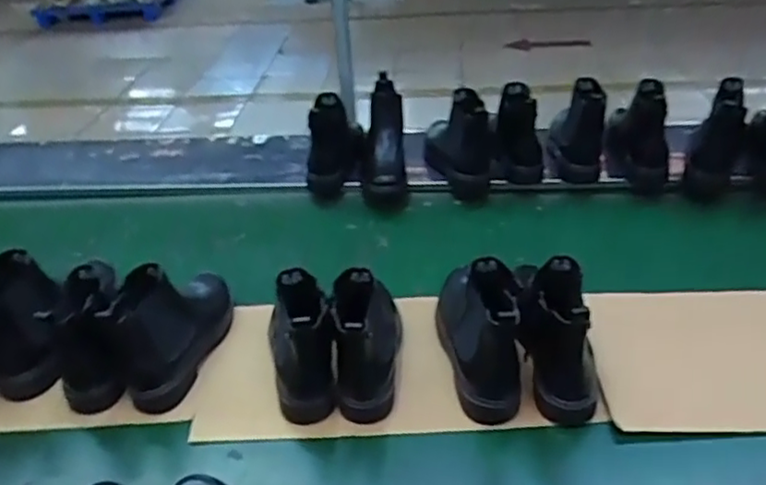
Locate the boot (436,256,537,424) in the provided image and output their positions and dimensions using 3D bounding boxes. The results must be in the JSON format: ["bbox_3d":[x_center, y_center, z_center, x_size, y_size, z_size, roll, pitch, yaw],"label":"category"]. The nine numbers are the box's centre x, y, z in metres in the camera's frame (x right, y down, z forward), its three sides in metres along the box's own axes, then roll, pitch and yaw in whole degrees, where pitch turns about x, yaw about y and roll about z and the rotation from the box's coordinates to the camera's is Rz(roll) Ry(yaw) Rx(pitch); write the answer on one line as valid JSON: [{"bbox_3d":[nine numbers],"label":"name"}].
[{"bbox_3d":[0.122,0.092,0.847,0.087,0.175,0.235,-8,35,-7],"label":"boot"}]

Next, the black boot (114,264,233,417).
[{"bbox_3d":[-0.278,0.098,0.907,0.084,0.159,0.242,7,36,15],"label":"black boot"}]

